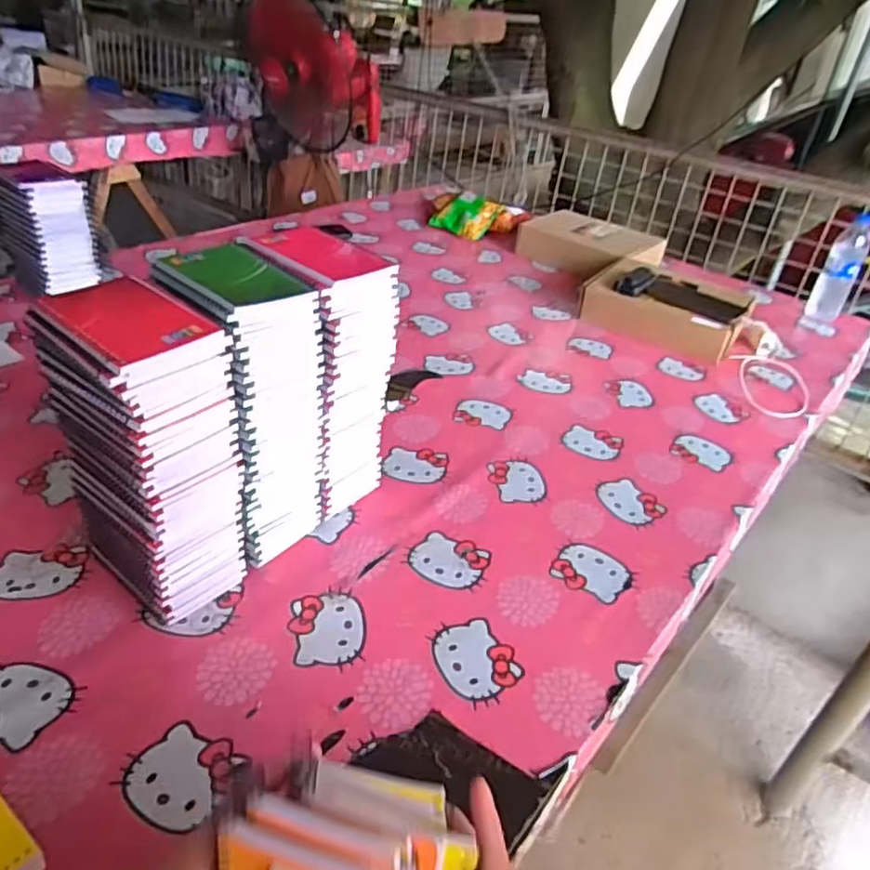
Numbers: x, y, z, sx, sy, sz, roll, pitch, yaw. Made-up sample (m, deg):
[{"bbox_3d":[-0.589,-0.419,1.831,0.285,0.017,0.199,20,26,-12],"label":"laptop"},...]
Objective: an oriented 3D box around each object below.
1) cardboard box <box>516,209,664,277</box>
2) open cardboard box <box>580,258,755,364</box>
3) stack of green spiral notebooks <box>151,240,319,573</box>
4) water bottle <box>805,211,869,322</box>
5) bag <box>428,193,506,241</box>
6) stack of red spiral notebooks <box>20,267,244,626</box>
[{"bbox_3d":[0.355,-0.441,1.520,0.304,0.078,0.202,27,39,28],"label":"cardboard box"},{"bbox_3d":[0.434,-0.235,1.226,0.286,0.086,0.179,24,38,24],"label":"open cardboard box"},{"bbox_3d":[-0.188,-0.019,0.650,0.123,0.288,0.110,29,40,29],"label":"stack of green spiral notebooks"},{"bbox_3d":[0.809,-0.331,1.321,0.068,0.201,0.060,26,39,26],"label":"water bottle"},{"bbox_3d":[0.073,-0.535,1.609,0.174,0.075,0.095,22,37,22],"label":"bag"},{"bbox_3d":[-0.244,0.024,0.580,0.130,0.286,0.101,29,40,29],"label":"stack of red spiral notebooks"}]

